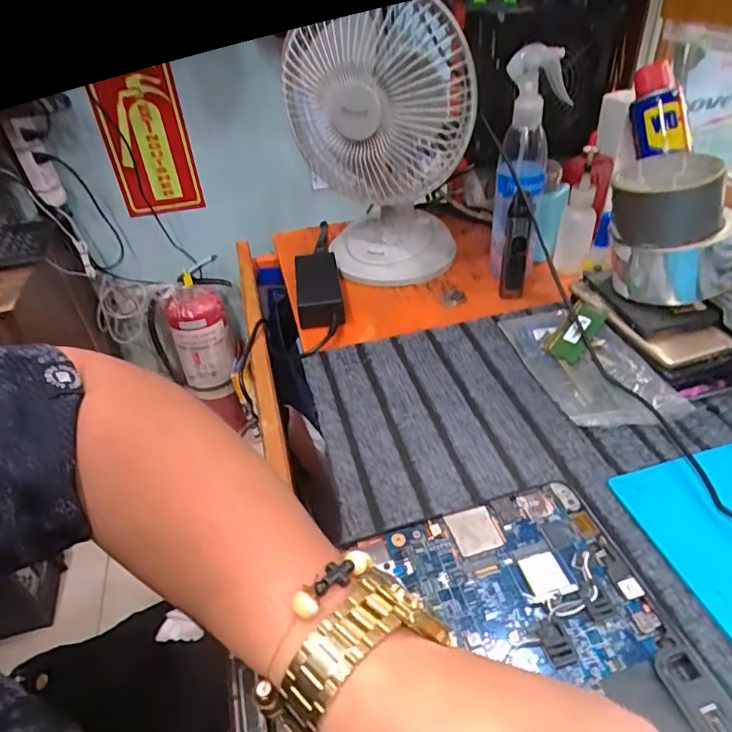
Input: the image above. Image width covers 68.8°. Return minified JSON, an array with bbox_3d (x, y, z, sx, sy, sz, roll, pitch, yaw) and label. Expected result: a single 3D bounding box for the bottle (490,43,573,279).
[{"bbox_3d":[0.163,-0.182,0.529,0.064,0.216,0.064,-2,39,0],"label":"bottle"}]

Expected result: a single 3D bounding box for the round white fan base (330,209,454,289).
[{"bbox_3d":[0.030,-0.148,0.635,0.145,0.037,0.128,-3,39,2],"label":"round white fan base"}]

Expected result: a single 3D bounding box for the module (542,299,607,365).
[{"bbox_3d":[0.184,-0.031,0.467,0.029,0.006,0.071,27,61,33],"label":"module"}]

